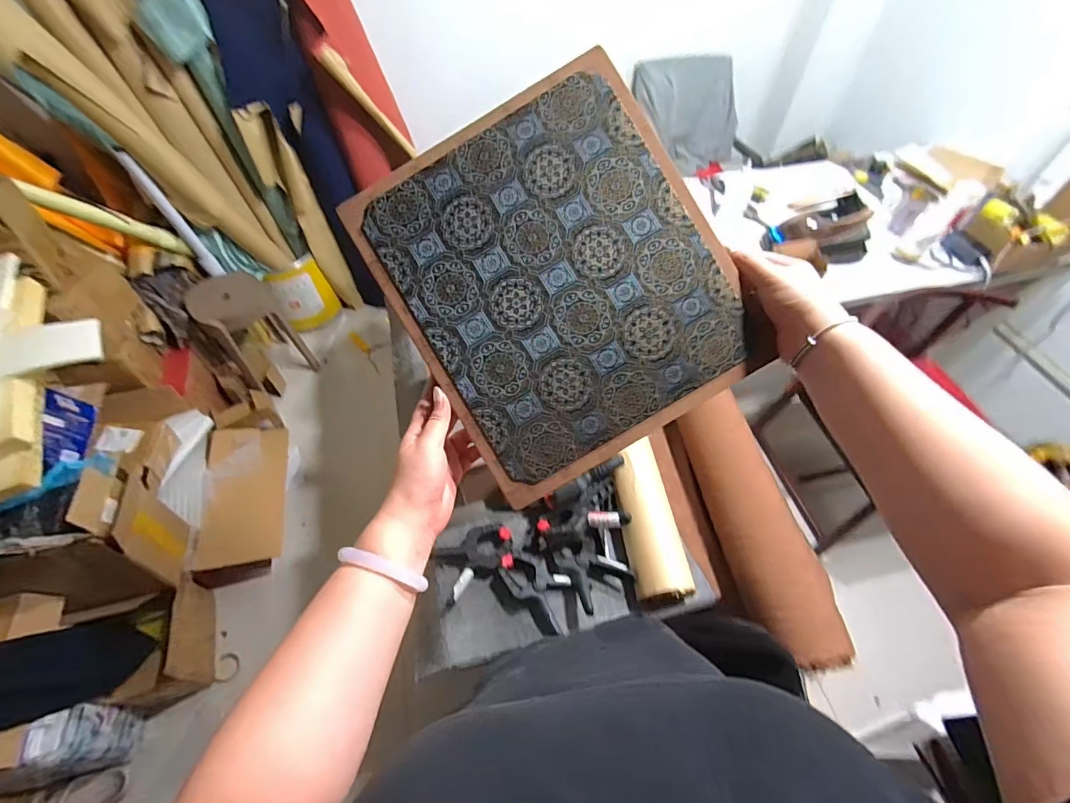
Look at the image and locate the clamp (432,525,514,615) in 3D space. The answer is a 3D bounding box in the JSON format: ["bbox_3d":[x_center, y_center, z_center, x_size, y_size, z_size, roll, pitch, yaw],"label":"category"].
[{"bbox_3d":[-0.110,0.291,0.858,0.151,0.025,0.109,-20,54,-14],"label":"clamp"}]

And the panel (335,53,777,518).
[{"bbox_3d":[0.023,-0.123,0.471,0.312,0.007,0.356,-31,90,2],"label":"panel"}]

